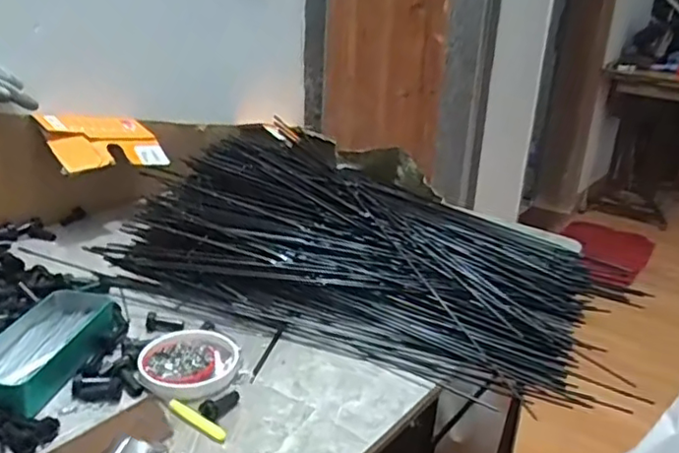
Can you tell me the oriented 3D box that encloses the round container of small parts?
[{"bbox_3d":[-0.142,0.129,0.579,0.090,0.013,0.092,3,23,-1],"label":"round container of small parts"}]

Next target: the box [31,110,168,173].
[{"bbox_3d":[-0.334,-0.124,0.861,0.117,0.023,0.152,44,32,20],"label":"box"}]

